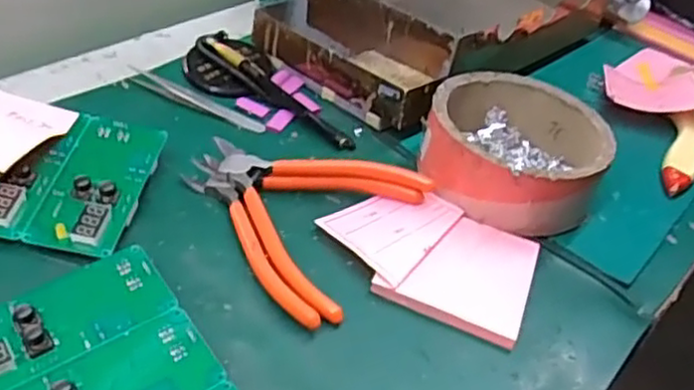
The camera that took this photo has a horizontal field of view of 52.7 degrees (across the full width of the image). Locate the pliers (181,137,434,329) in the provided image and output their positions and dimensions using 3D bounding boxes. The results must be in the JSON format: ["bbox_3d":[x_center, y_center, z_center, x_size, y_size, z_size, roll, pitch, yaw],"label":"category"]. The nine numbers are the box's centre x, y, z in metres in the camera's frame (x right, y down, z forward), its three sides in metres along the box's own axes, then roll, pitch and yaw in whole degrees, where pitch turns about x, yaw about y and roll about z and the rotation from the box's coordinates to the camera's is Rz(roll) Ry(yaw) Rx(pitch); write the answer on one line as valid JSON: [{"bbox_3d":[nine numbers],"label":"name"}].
[{"bbox_3d":[-0.039,0.006,0.432,0.134,0.018,0.130,24,41,16],"label":"pliers"}]

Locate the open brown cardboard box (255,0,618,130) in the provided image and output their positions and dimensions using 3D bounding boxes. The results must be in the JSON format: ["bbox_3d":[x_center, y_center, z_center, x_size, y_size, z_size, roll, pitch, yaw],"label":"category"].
[{"bbox_3d":[0.096,-0.167,0.627,0.182,0.066,0.337,36,45,28],"label":"open brown cardboard box"}]

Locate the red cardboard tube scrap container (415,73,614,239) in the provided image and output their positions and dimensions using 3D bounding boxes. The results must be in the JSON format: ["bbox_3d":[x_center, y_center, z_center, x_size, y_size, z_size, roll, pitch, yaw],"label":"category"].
[{"bbox_3d":[0.114,-0.032,0.482,0.119,0.050,0.122,19,40,9],"label":"red cardboard tube scrap container"}]

